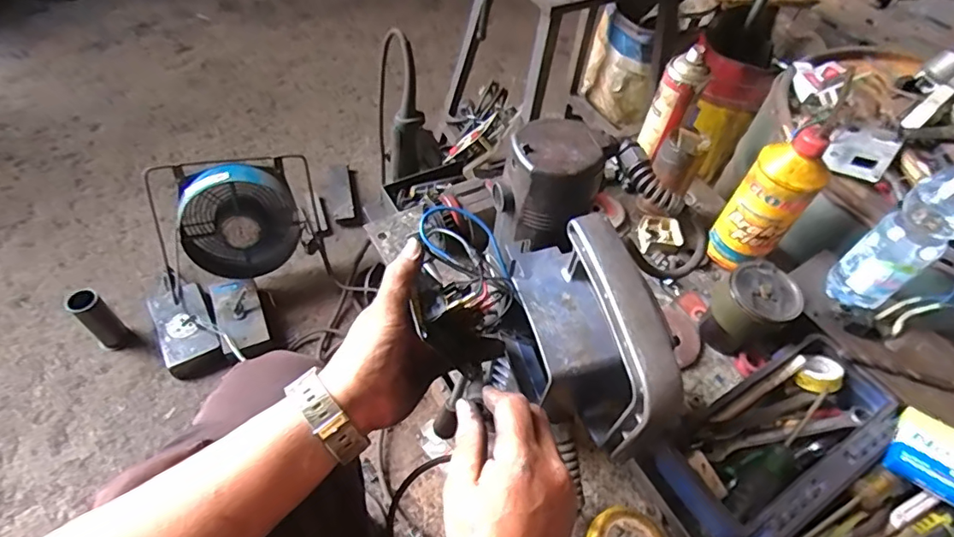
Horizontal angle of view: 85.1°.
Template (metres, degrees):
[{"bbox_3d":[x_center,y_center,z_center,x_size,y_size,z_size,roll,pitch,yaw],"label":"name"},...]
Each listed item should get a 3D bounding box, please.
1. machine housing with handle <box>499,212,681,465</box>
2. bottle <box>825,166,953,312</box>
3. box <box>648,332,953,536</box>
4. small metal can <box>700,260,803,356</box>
[{"bbox_3d":[0.077,0.059,0.417,0.079,0.147,0.172,-14,56,-17],"label":"machine housing with handle"},{"bbox_3d":[0.479,-0.033,0.576,0.072,0.238,0.066,-26,60,-24],"label":"bottle"},{"bbox_3d":[0.371,0.222,0.541,0.275,0.071,0.245,-24,59,-23],"label":"box"},{"bbox_3d":[0.346,0.057,0.669,0.076,0.106,0.082,3,52,-4],"label":"small metal can"}]

